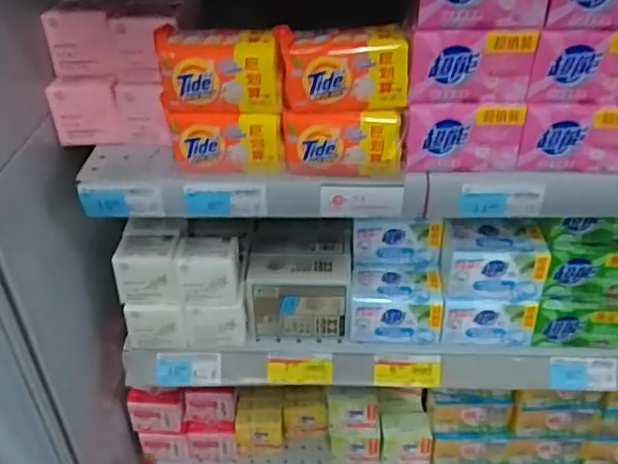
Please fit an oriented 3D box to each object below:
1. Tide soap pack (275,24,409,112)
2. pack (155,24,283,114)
[{"bbox_3d":[0.031,-0.149,0.570,0.111,0.061,0.045,-1,36,-2],"label":"Tide soap pack"},{"bbox_3d":[-0.080,-0.151,0.577,0.112,0.064,0.046,3,36,5],"label":"pack"}]

